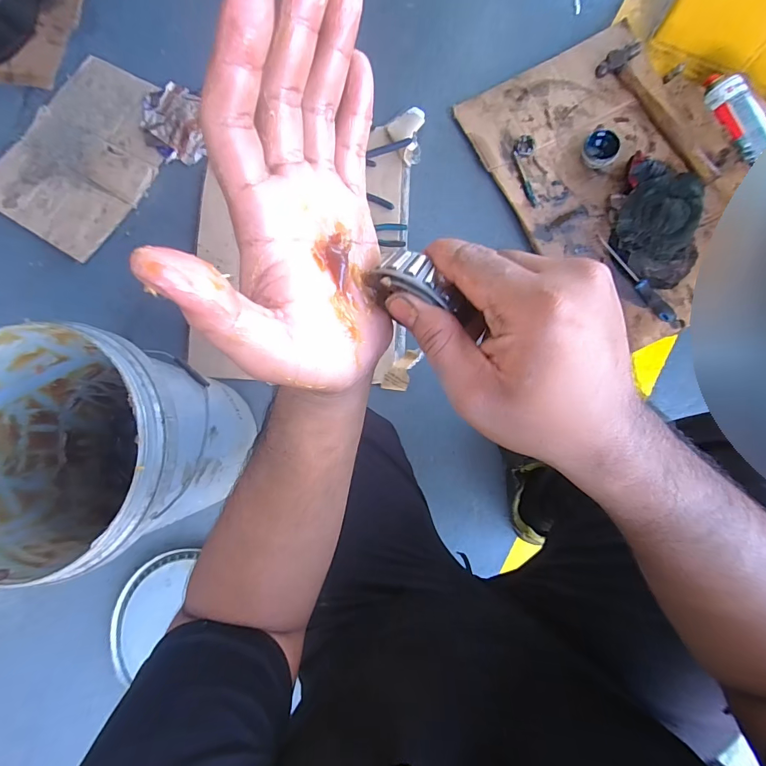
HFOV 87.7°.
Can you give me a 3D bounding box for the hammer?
[{"bbox_3d":[0.580,-0.557,0.823,0.089,0.025,0.341,-33,82,-1],"label":"hammer"}]

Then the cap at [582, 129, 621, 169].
[{"bbox_3d":[0.451,-0.482,0.824,0.064,0.038,0.061,0,83,4],"label":"cap"}]

